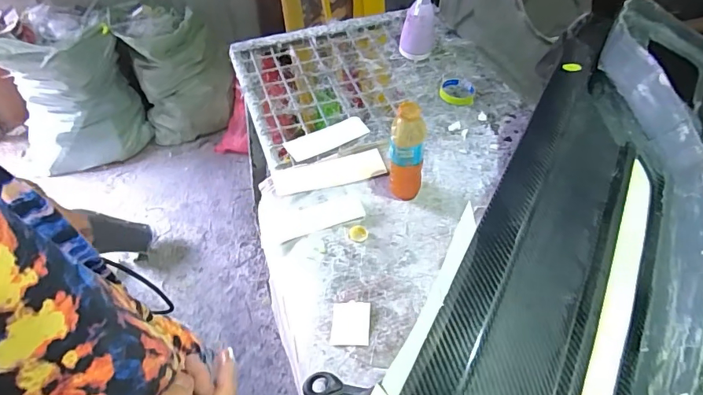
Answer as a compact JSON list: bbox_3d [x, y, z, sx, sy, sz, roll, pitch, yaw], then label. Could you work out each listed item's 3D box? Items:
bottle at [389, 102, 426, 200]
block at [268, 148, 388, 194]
[{"bbox_3d":[0.103,-0.087,0.806,0.061,0.215,0.068,4,50,7],"label":"bottle"},{"bbox_3d":[-0.047,-0.052,0.911,0.226,0.018,0.069,-12,50,-6],"label":"block"}]

